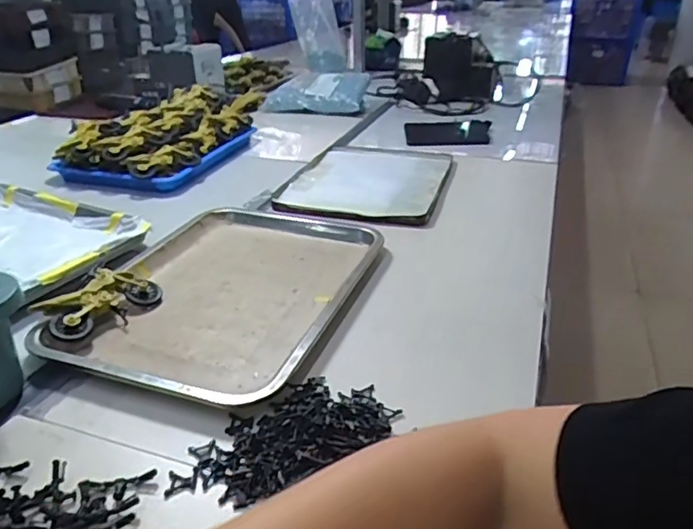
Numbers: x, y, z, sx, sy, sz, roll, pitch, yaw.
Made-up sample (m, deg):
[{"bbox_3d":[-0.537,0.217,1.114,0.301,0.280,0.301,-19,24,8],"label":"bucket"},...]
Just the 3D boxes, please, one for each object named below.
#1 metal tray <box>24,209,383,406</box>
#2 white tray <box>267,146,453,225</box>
[{"bbox_3d":[-0.123,0.020,0.617,0.260,0.028,0.355,9,30,17],"label":"metal tray"},{"bbox_3d":[0.043,-0.143,0.919,0.231,0.013,0.328,8,30,15],"label":"white tray"}]

